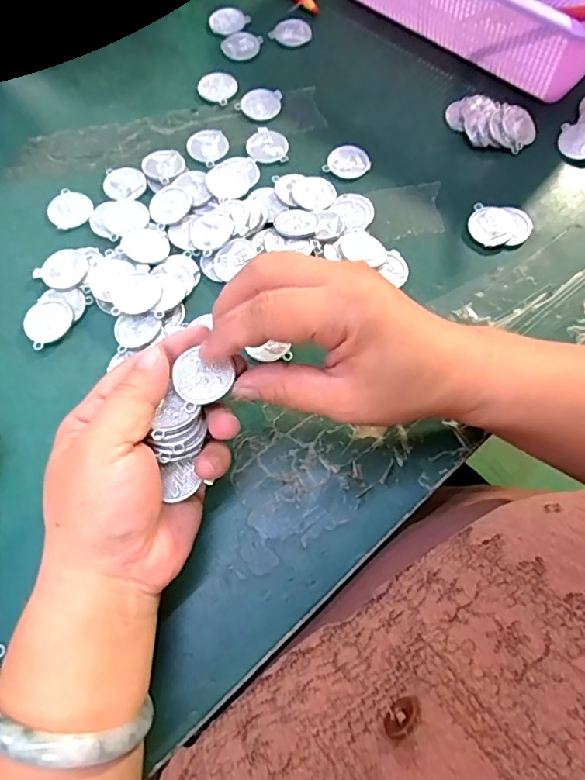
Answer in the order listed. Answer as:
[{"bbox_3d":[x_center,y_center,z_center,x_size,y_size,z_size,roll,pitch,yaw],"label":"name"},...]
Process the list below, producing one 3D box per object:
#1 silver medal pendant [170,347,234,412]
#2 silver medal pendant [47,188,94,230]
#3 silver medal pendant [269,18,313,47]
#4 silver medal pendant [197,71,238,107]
[{"bbox_3d":[-0.042,-0.007,0.243,0.027,0.004,0.026,-26,70,-10],"label":"silver medal pendant"},{"bbox_3d":[-0.154,-0.127,0.359,0.029,0.004,0.035,-26,70,-10],"label":"silver medal pendant"},{"bbox_3d":[0.000,-0.293,0.425,0.030,0.004,0.029,0,68,0],"label":"silver medal pendant"},{"bbox_3d":[-0.058,-0.234,0.401,0.031,0.004,0.028,29,71,11],"label":"silver medal pendant"}]

